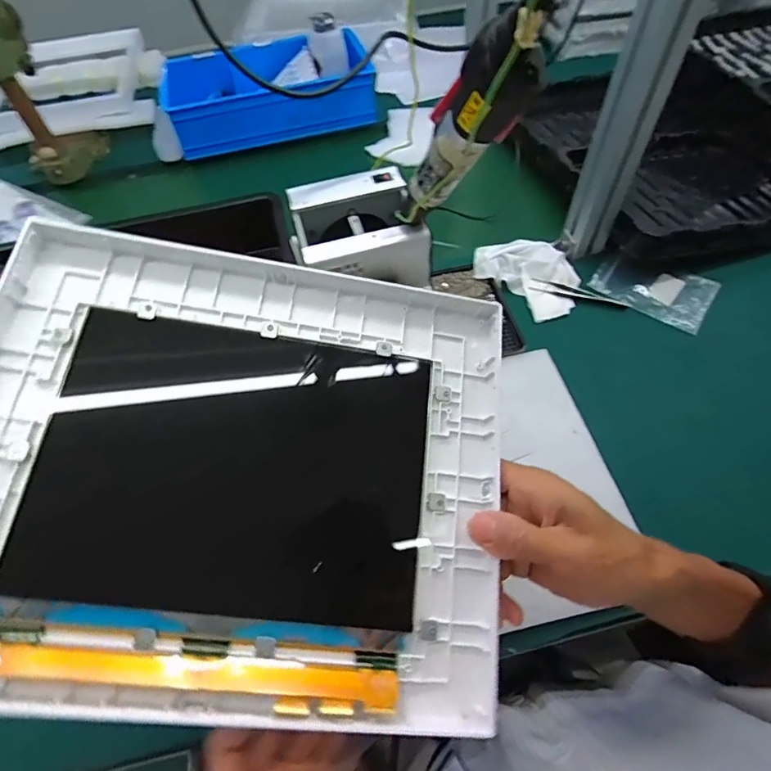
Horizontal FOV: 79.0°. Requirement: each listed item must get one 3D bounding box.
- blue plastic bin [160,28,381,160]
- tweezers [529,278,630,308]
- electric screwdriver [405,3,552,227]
[{"bbox_3d":[-0.205,-0.525,0.826,0.345,0.107,0.206,-16,56,-7],"label":"blue plastic bin"},{"bbox_3d":[0.243,-0.117,0.589,0.119,0.006,0.019,13,58,12],"label":"tweezers"},{"bbox_3d":[0.050,-0.164,0.302,0.029,0.208,0.036,-21,93,-11],"label":"electric screwdriver"}]

